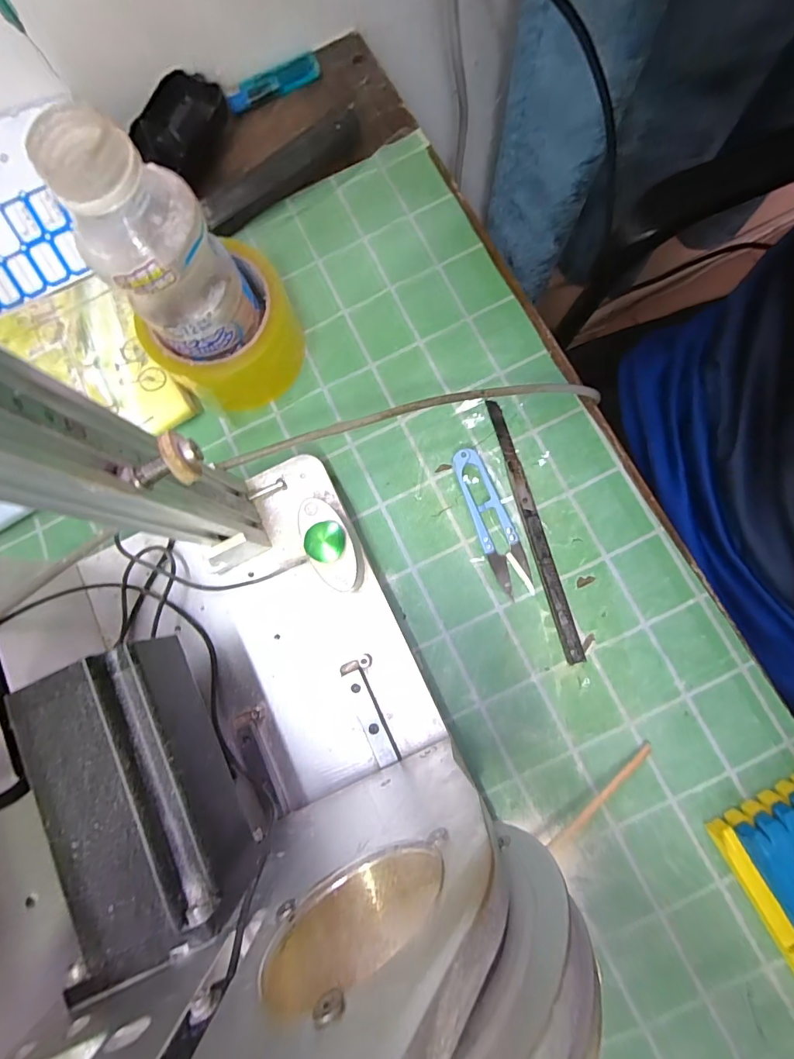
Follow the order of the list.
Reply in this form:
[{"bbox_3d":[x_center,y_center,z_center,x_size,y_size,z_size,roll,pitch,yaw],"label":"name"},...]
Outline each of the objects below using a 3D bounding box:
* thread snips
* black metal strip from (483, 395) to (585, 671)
[{"bbox_3d":[0.064,-0.006,0.293,0.023,0.011,0.100,-21,80,1],"label":"thread snips"},{"bbox_3d":[0.090,-0.003,0.292,0.011,0.007,0.179,-16,80,2],"label":"black metal strip"}]

